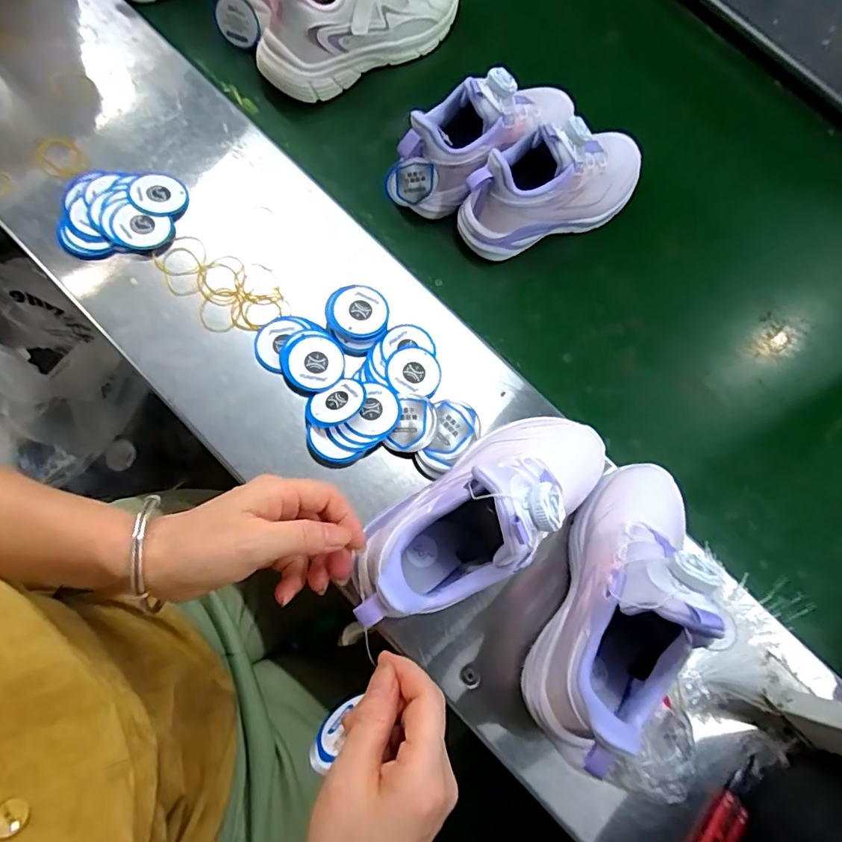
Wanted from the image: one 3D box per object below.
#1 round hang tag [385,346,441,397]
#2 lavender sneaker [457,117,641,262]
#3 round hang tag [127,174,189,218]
[{"bbox_3d":[-0.006,-0.044,0.444,0.047,0.004,0.043,3,75,-12],"label":"round hang tag"},{"bbox_3d":[0.133,-0.242,0.499,0.197,0.111,0.065,-29,65,-11],"label":"lavender sneaker"},{"bbox_3d":[-0.239,-0.206,0.463,0.047,0.005,0.043,-11,84,-21],"label":"round hang tag"}]

